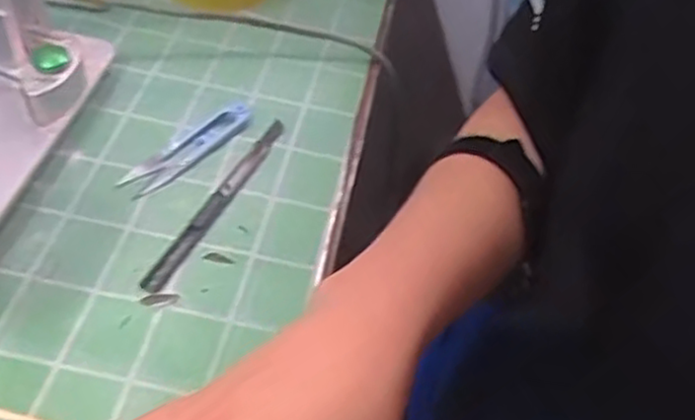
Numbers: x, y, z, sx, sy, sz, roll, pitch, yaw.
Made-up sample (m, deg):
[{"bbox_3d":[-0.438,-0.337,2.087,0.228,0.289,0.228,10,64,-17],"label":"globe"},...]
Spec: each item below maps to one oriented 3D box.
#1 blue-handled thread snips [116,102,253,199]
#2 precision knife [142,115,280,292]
[{"bbox_3d":[-0.103,-0.042,0.482,0.025,0.005,0.105,35,53,23],"label":"blue-handled thread snips"},{"bbox_3d":[-0.079,-0.009,0.460,0.012,0.006,0.160,22,49,13],"label":"precision knife"}]

